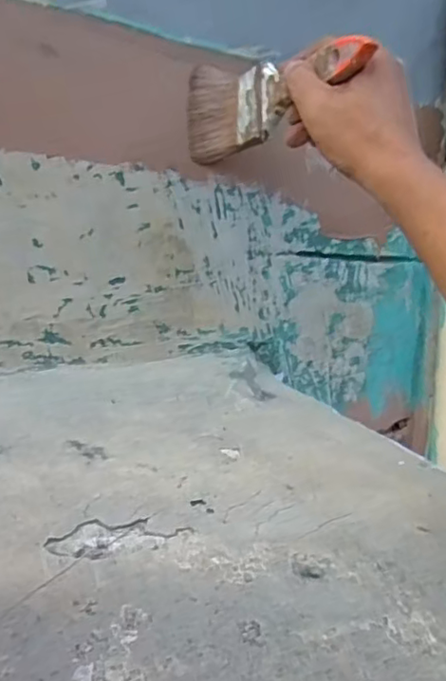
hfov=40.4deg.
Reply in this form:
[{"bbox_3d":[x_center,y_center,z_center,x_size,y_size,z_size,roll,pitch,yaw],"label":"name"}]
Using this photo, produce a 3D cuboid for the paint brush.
[{"bbox_3d":[0.037,-0.194,0.464,0.035,0.078,0.198,-3,5,-33],"label":"paint brush"}]

